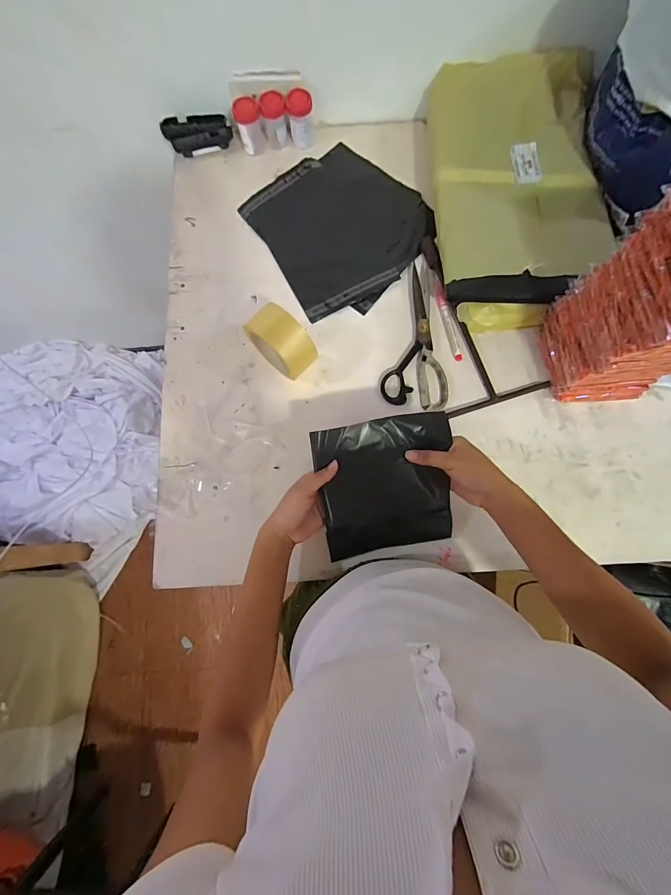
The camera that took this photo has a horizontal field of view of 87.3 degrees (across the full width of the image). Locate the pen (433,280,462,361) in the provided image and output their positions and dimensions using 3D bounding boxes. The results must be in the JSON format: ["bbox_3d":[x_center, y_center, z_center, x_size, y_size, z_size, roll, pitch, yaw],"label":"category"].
[{"bbox_3d":[0.178,-0.202,0.559,0.014,0.011,0.142,-12,79,-1],"label":"pen"}]

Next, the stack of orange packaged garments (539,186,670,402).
[{"bbox_3d":[0.381,-0.159,0.425,0.129,0.252,0.133,-4,79,1],"label":"stack of orange packaged garments"}]

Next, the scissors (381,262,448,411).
[{"bbox_3d":[0.135,-0.174,0.556,0.098,0.010,0.230,9,79,3],"label":"scissors"}]

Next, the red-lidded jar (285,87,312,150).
[{"bbox_3d":[-0.061,-0.565,0.608,0.042,0.072,0.045,0,79,1],"label":"red-lidded jar"}]

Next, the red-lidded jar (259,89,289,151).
[{"bbox_3d":[-0.105,-0.562,0.609,0.040,0.071,0.036,-11,79,-1],"label":"red-lidded jar"}]

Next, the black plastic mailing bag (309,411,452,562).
[{"bbox_3d":[0.065,0.051,0.455,0.167,0.012,0.171,-9,102,-2],"label":"black plastic mailing bag"}]

